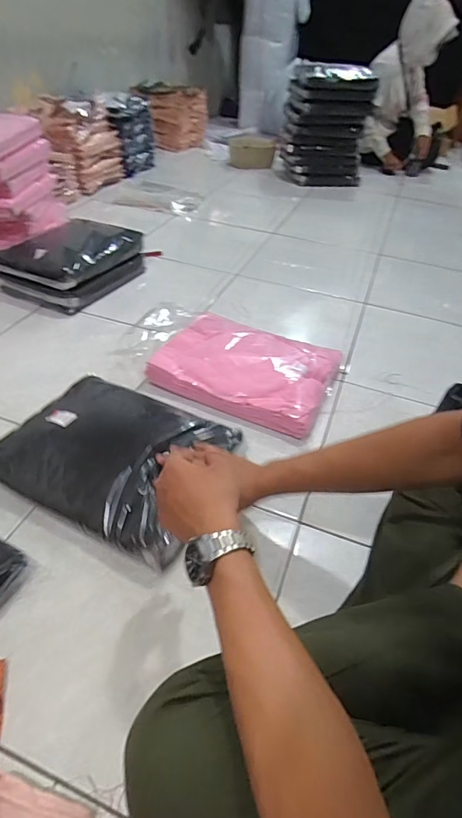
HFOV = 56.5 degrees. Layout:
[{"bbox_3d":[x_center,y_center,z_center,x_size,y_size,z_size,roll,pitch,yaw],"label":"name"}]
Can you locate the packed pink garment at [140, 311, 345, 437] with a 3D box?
[{"bbox_3d":[0.036,-0.094,0.938,0.356,0.063,0.267,20,45,14],"label":"packed pink garment"}]

